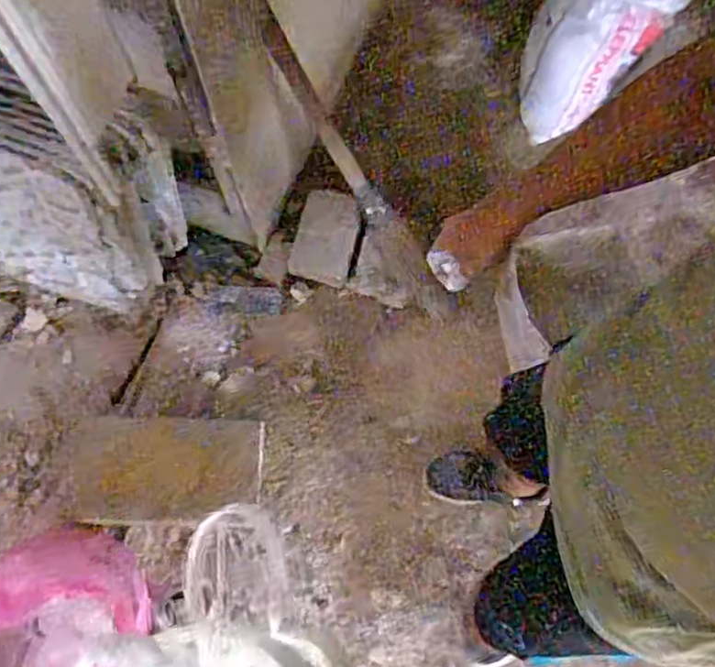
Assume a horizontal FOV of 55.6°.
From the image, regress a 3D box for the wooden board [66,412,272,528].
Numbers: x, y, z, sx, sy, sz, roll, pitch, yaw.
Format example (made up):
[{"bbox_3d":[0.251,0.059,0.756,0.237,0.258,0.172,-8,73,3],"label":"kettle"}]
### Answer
[{"bbox_3d":[-0.390,0.279,1.409,0.374,0.019,0.219,2,62,-10],"label":"wooden board"}]

